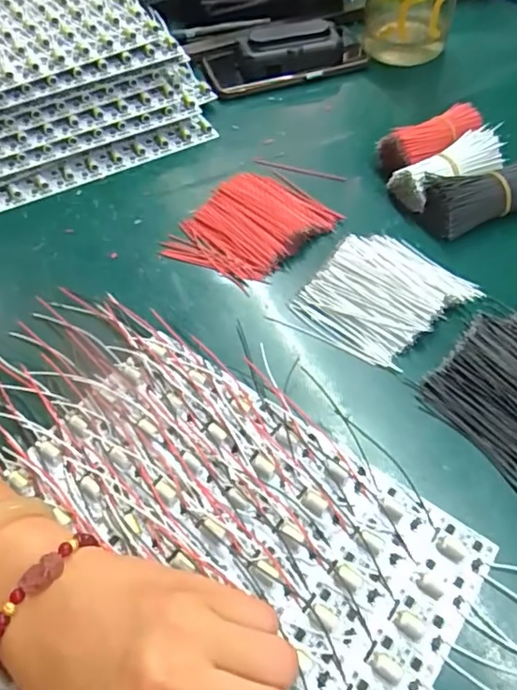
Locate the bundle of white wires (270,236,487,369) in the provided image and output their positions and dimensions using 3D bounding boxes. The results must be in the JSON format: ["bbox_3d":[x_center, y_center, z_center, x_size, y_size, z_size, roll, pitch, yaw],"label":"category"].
[{"bbox_3d":[0.084,-0.035,0.381,0.090,0.016,0.108,36,64,24],"label":"bundle of white wires"}]

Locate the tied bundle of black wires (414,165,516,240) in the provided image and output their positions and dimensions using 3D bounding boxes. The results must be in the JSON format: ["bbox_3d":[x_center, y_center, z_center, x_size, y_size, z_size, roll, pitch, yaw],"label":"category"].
[{"bbox_3d":[0.175,-0.117,0.428,0.096,0.034,0.044,-16,55,-10],"label":"tied bundle of black wires"}]

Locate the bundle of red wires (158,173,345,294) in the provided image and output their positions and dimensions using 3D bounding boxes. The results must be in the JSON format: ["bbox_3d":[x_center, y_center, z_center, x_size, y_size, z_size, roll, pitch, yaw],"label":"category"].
[{"bbox_3d":[-0.006,-0.094,0.432,0.091,0.016,0.117,35,64,23],"label":"bundle of red wires"}]

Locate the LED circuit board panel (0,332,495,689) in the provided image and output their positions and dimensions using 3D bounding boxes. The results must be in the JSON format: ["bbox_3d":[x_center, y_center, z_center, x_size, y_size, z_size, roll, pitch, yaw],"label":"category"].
[{"bbox_3d":[-0.059,0.139,0.267,0.249,0.015,0.289,30,62,21],"label":"LED circuit board panel"}]

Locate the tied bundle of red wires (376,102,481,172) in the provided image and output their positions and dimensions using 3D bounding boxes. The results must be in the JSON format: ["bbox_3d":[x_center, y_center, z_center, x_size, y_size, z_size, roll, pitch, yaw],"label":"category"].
[{"bbox_3d":[0.148,-0.172,0.467,0.087,0.030,0.036,-23,58,-13],"label":"tied bundle of red wires"}]

